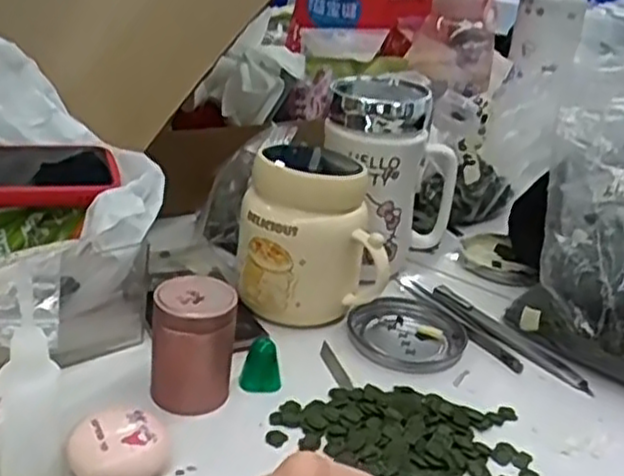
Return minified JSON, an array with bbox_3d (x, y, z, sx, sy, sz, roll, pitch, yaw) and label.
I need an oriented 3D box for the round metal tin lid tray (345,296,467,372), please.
[{"bbox_3d":[0.063,0.065,0.518,0.079,0.013,0.082,6,25,-3],"label":"round metal tin lid tray"}]

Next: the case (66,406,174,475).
[{"bbox_3d":[-0.094,0.104,0.370,0.047,0.024,0.037,5,25,-4],"label":"case"}]

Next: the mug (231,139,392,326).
[{"bbox_3d":[0.000,-0.008,0.525,0.097,0.114,0.095,5,25,-4],"label":"mug"}]

